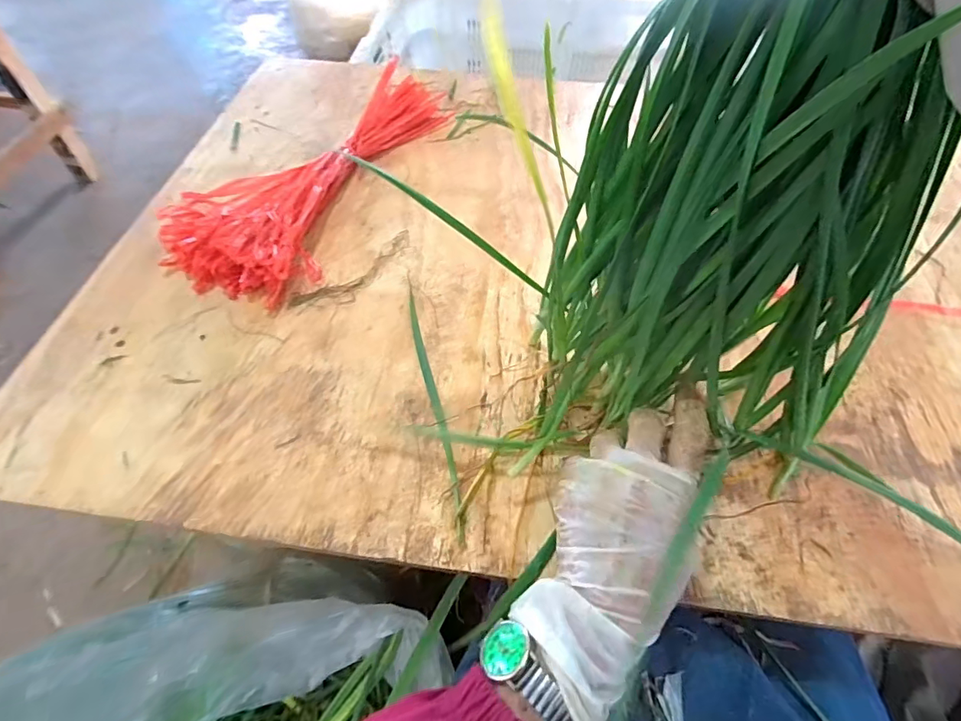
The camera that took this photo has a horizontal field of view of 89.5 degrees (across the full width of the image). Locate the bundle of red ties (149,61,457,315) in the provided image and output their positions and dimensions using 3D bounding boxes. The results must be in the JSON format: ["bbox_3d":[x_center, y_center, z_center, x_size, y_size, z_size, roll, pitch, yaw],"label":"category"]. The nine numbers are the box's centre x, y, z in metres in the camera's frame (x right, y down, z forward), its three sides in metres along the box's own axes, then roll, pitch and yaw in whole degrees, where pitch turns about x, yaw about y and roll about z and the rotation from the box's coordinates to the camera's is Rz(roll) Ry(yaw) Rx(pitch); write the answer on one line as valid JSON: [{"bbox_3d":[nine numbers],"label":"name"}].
[{"bbox_3d":[-0.165,-0.210,0.496,0.159,0.047,0.353,23,60,14],"label":"bundle of red ties"}]

